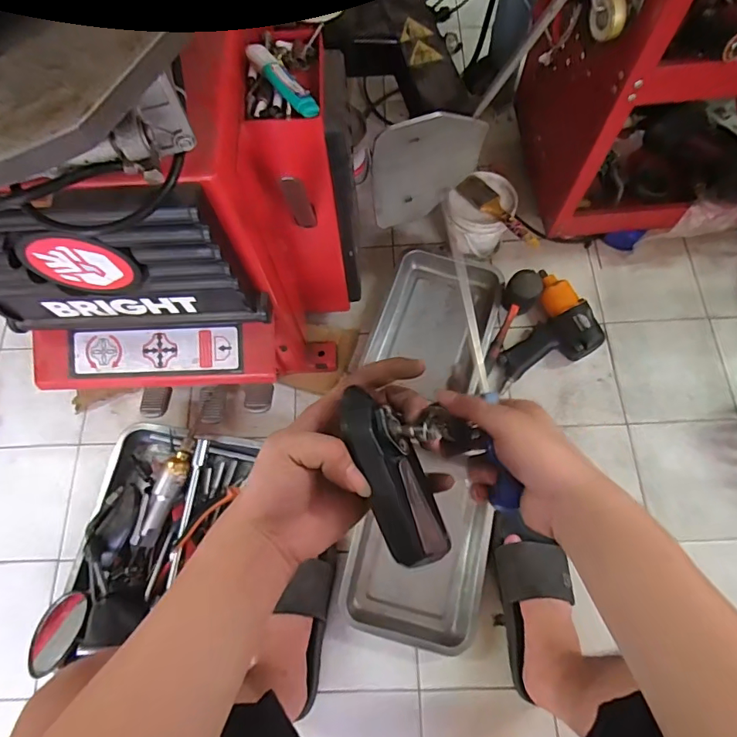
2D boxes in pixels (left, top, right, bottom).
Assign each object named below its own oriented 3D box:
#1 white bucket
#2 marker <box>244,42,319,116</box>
[{"bbox_3d":[0.215,-0.292,0.921,0.120,0.117,0.132,38,75,14],"label":"white bucket"},{"bbox_3d":[-0.088,-0.302,0.498,0.025,0.021,0.099,-38,73,-12],"label":"marker"}]

